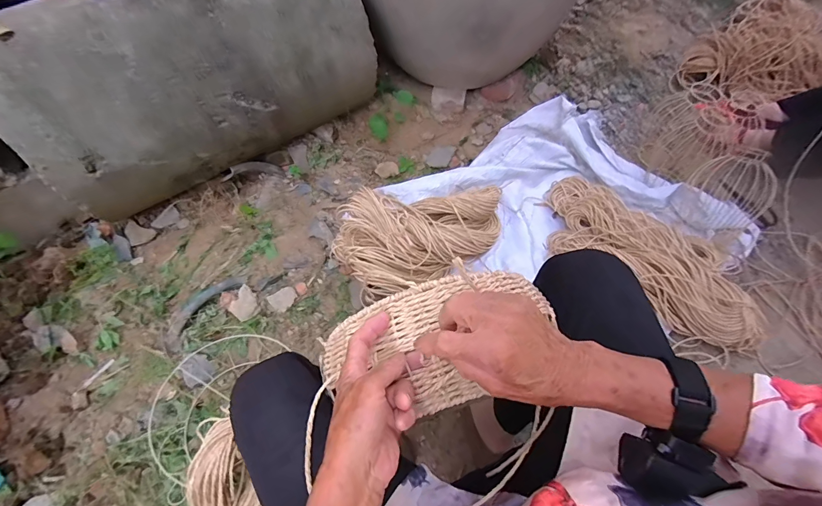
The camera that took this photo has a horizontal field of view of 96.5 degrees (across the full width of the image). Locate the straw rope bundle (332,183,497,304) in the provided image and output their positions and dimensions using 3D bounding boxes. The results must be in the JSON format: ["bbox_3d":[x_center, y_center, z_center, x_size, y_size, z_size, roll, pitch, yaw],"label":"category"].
[{"bbox_3d":[0.036,-0.076,0.965,0.454,0.147,0.262,-29,58,-15],"label":"straw rope bundle"}]

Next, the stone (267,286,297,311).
[{"bbox_3d":[-0.324,0.118,0.937,0.051,0.028,0.065,37,64,27],"label":"stone"}]

